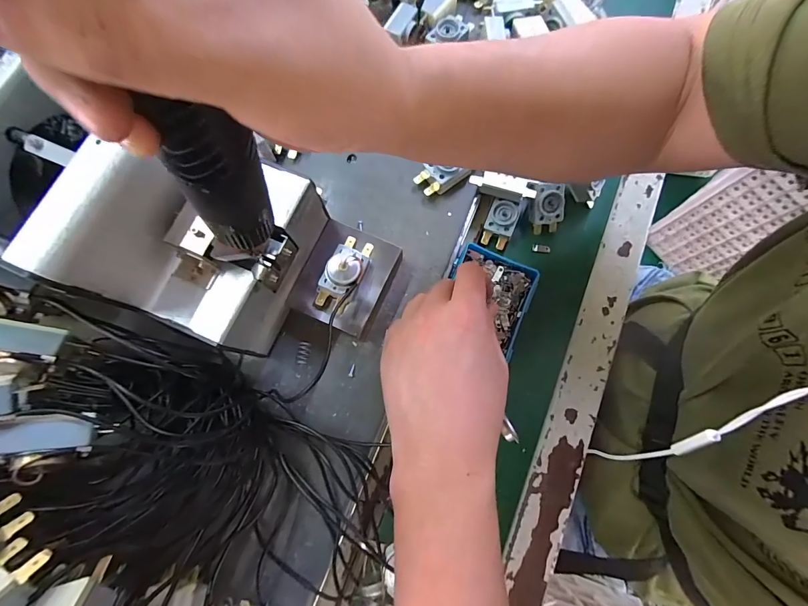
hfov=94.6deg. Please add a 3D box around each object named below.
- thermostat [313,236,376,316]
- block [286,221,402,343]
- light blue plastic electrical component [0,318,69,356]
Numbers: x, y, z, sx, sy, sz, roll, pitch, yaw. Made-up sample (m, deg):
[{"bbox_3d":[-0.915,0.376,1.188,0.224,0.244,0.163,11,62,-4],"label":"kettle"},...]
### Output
[{"bbox_3d":[-0.045,-0.024,0.287,0.028,0.020,0.060,27,78,5],"label":"thermostat"},{"bbox_3d":[-0.046,-0.018,0.306,0.067,0.028,0.079,23,77,5],"label":"block"},{"bbox_3d":[-0.210,0.018,0.204,0.037,0.004,0.018,14,50,-20],"label":"light blue plastic electrical component"}]

